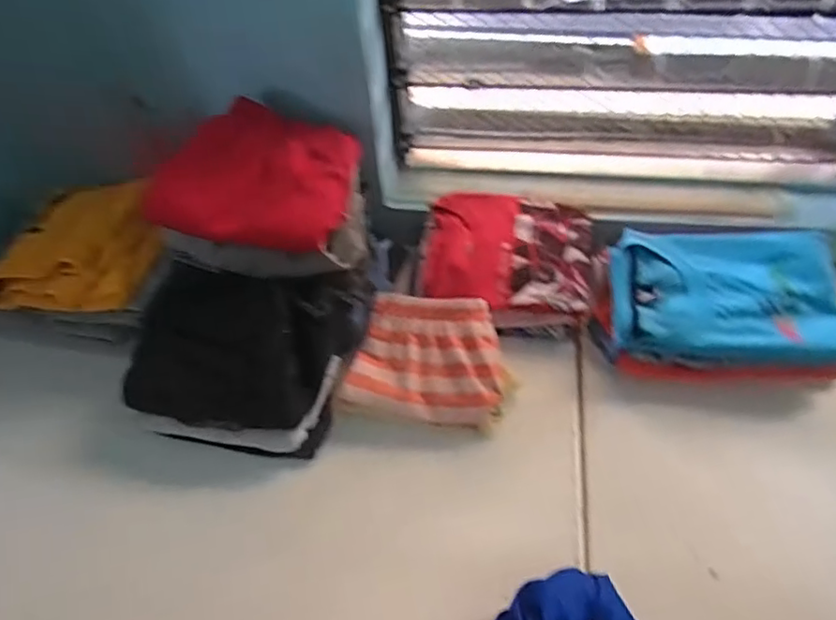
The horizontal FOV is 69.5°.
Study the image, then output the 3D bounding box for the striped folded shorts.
[{"bbox_3d":[0.008,0.051,0.673,0.166,0.062,0.129,7,55,9],"label":"striped folded shorts"}]

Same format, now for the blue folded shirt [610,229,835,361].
[{"bbox_3d":[0.344,-0.022,0.687,0.228,0.047,0.156,2,54,6],"label":"blue folded shirt"}]

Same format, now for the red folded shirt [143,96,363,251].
[{"bbox_3d":[-0.185,-0.152,0.662,0.209,0.087,0.140,1,54,5],"label":"red folded shirt"}]

